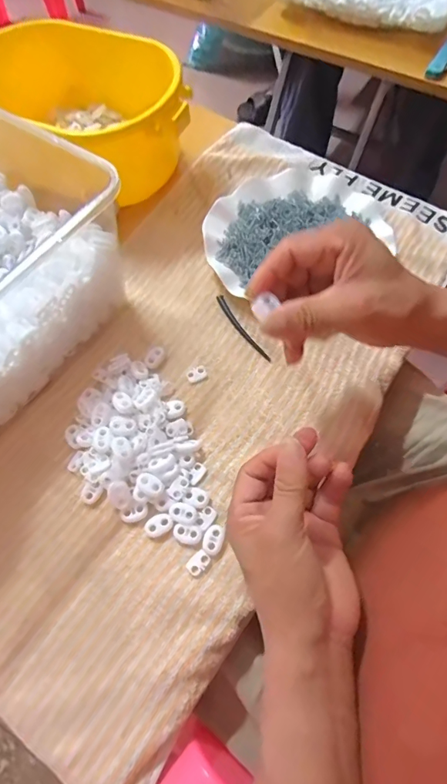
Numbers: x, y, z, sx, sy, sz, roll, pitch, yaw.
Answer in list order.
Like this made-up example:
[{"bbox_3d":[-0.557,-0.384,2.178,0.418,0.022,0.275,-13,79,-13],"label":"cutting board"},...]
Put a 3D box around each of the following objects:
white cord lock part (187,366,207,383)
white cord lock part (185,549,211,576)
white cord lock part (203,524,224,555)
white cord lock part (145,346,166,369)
[{"bbox_3d":[-0.025,-0.017,0.399,0.018,0.004,0.013,-26,66,-10],"label":"white cord lock part"},{"bbox_3d":[-0.019,0.130,0.329,0.018,0.006,0.013,-39,69,-15],"label":"white cord lock part"},{"bbox_3d":[-0.008,0.114,0.333,0.015,0.004,0.022,8,65,6],"label":"white cord lock part"},{"bbox_3d":[-0.064,-0.033,0.404,0.013,0.006,0.022,29,69,15],"label":"white cord lock part"}]

